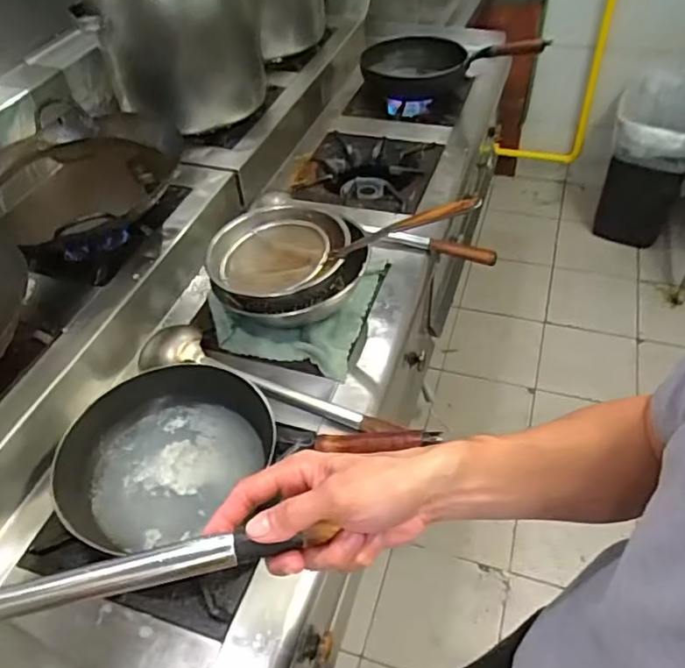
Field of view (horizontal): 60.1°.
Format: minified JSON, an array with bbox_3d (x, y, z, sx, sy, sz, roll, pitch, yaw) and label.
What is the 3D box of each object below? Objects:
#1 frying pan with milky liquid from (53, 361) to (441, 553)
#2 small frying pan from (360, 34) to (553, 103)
[{"bbox_3d":[-0.128,0.153,0.759,0.429,0.167,0.249,9,48,14],"label":"frying pan with milky liquid"},{"bbox_3d":[0.286,-0.748,1.594,0.460,0.121,0.300,-1,46,5],"label":"small frying pan"}]

